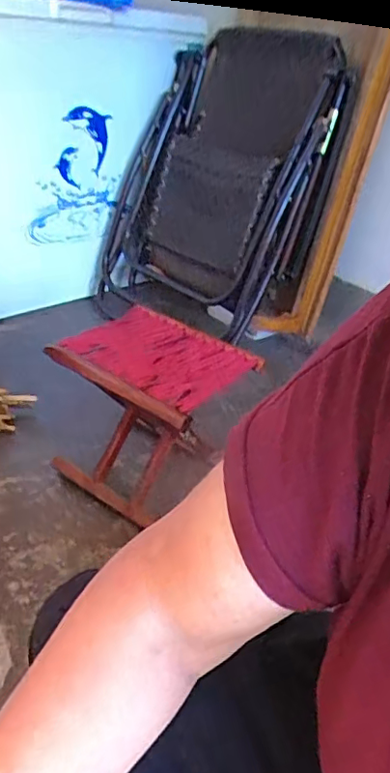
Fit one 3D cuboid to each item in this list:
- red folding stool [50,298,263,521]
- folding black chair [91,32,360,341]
[{"bbox_3d":[-0.087,0.062,1.076,0.295,0.306,0.264,26,38,28],"label":"red folding stool"},{"bbox_3d":[0.073,-0.593,1.680,0.269,0.922,0.686,13,14,-45],"label":"folding black chair"}]

